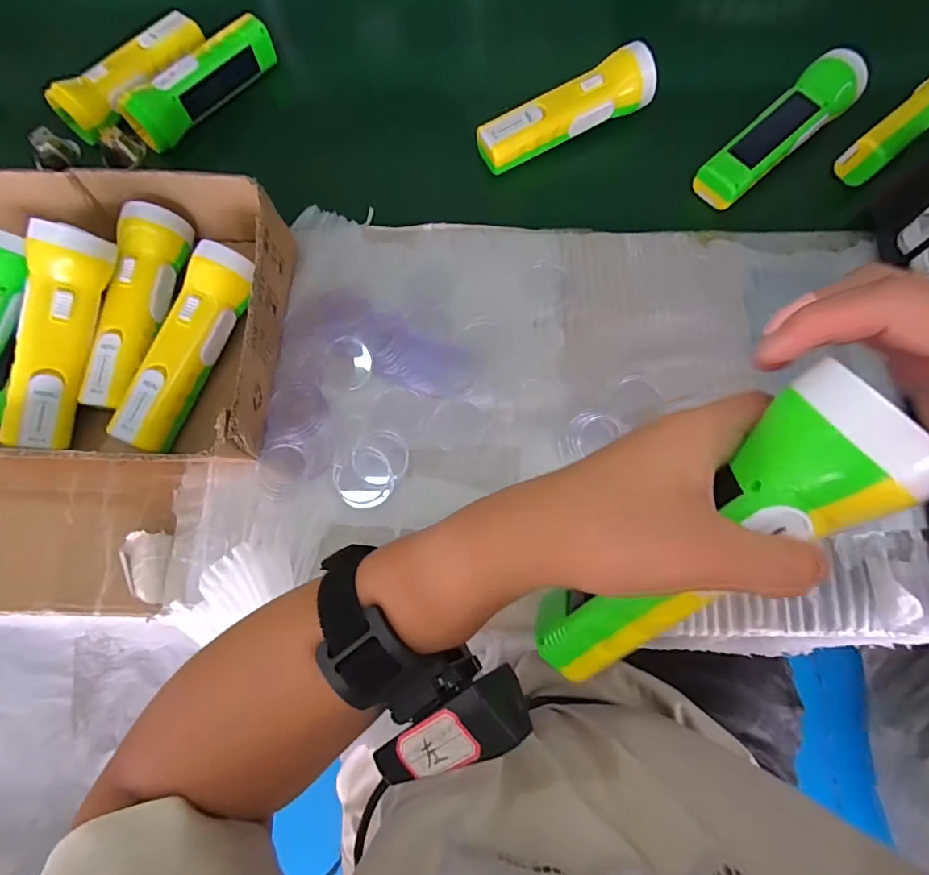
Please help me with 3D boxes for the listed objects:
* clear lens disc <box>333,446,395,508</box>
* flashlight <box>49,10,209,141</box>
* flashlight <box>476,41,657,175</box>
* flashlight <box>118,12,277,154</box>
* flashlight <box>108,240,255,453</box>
[{"bbox_3d":[-0.079,0.031,0.377,0.042,0.004,0.047,-30,76,-6],"label":"clear lens disc"},{"bbox_3d":[-0.322,-0.356,0.470,0.042,0.043,0.161,39,80,11],"label":"flashlight"},{"bbox_3d":[0.093,-0.302,0.442,0.165,0.038,0.041,-26,76,-5],"label":"flashlight"},{"bbox_3d":[-0.257,-0.352,0.468,0.044,0.051,0.159,41,80,11],"label":"flashlight"},{"bbox_3d":[-0.215,-0.069,0.380,0.045,0.055,0.161,27,78,8],"label":"flashlight"}]

